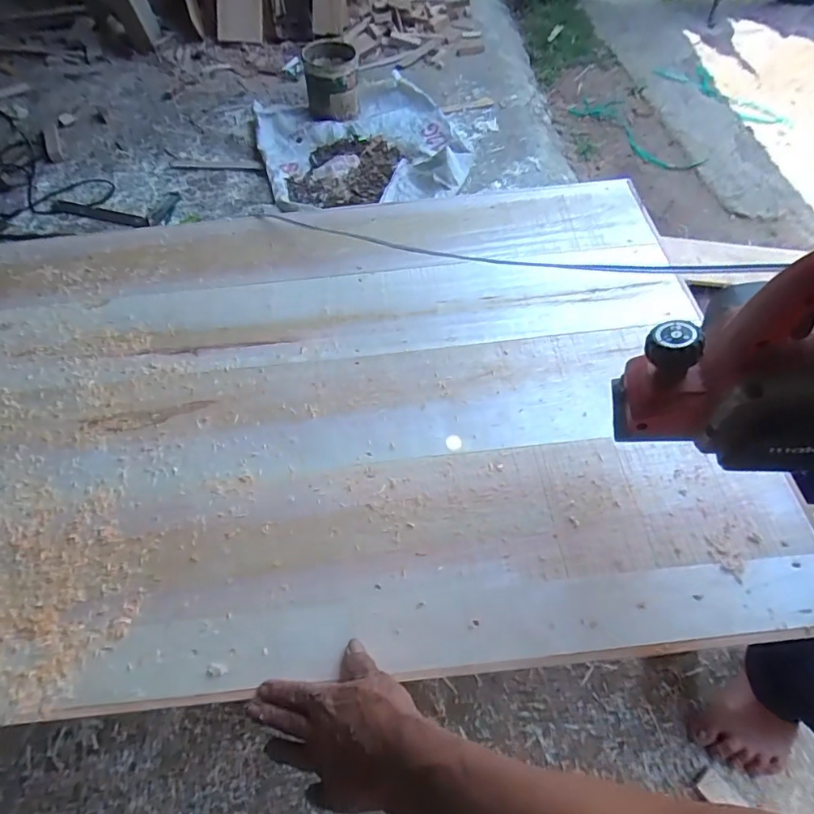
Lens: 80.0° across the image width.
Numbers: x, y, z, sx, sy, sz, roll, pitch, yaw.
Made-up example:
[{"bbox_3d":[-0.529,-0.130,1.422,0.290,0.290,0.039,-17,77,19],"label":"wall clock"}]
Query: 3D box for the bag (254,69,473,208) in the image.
[{"bbox_3d":[-0.141,-0.816,1.505,0.601,0.046,0.647,-17,61,-8],"label":"bag"}]

